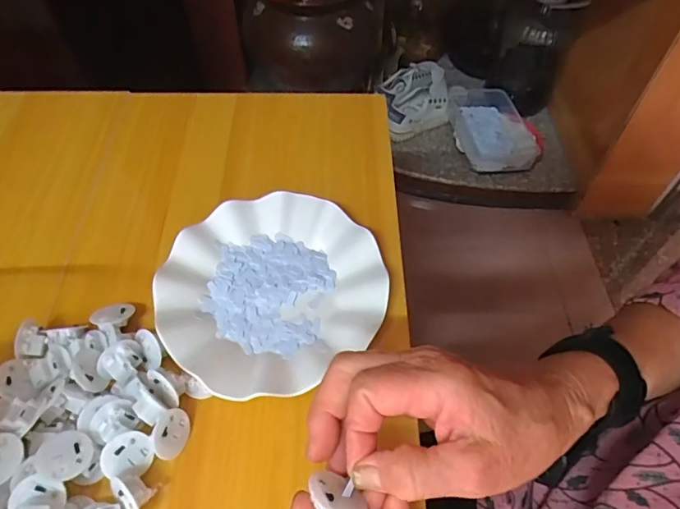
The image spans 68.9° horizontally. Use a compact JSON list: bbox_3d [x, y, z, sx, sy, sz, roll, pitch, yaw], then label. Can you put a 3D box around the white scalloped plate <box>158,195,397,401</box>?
[{"bbox_3d":[-0.057,0.028,0.412,0.177,0.024,0.172,0,55,0],"label":"white scalloped plate"}]

